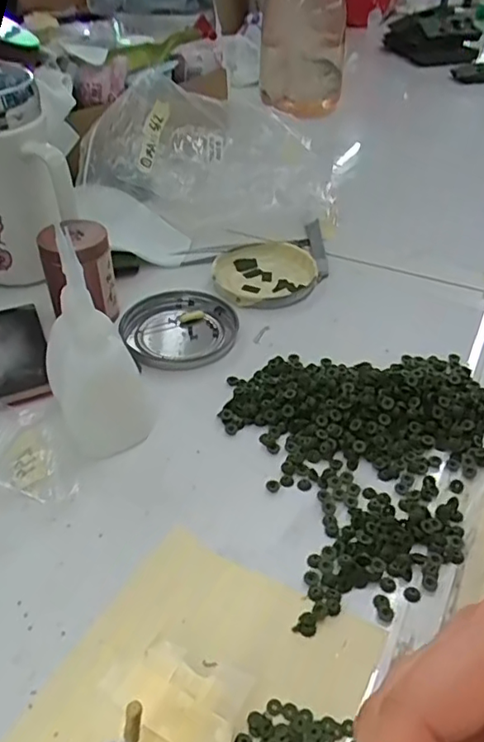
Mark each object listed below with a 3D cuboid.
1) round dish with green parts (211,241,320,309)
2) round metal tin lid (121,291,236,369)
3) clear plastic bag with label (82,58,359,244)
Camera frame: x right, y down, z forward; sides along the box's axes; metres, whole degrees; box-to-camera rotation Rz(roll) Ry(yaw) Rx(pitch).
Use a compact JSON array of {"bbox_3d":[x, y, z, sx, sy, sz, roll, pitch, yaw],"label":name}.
[{"bbox_3d":[0.017,-0.076,0.461,0.077,0.009,0.079,0,41,0],"label":"round dish with green parts"},{"bbox_3d":[-0.042,-0.030,0.415,0.076,0.011,0.075,0,41,0],"label":"round metal tin lid"},{"bbox_3d":[-0.018,-0.188,0.527,0.220,0.092,0.134,6,41,6],"label":"clear plastic bag with label"}]

